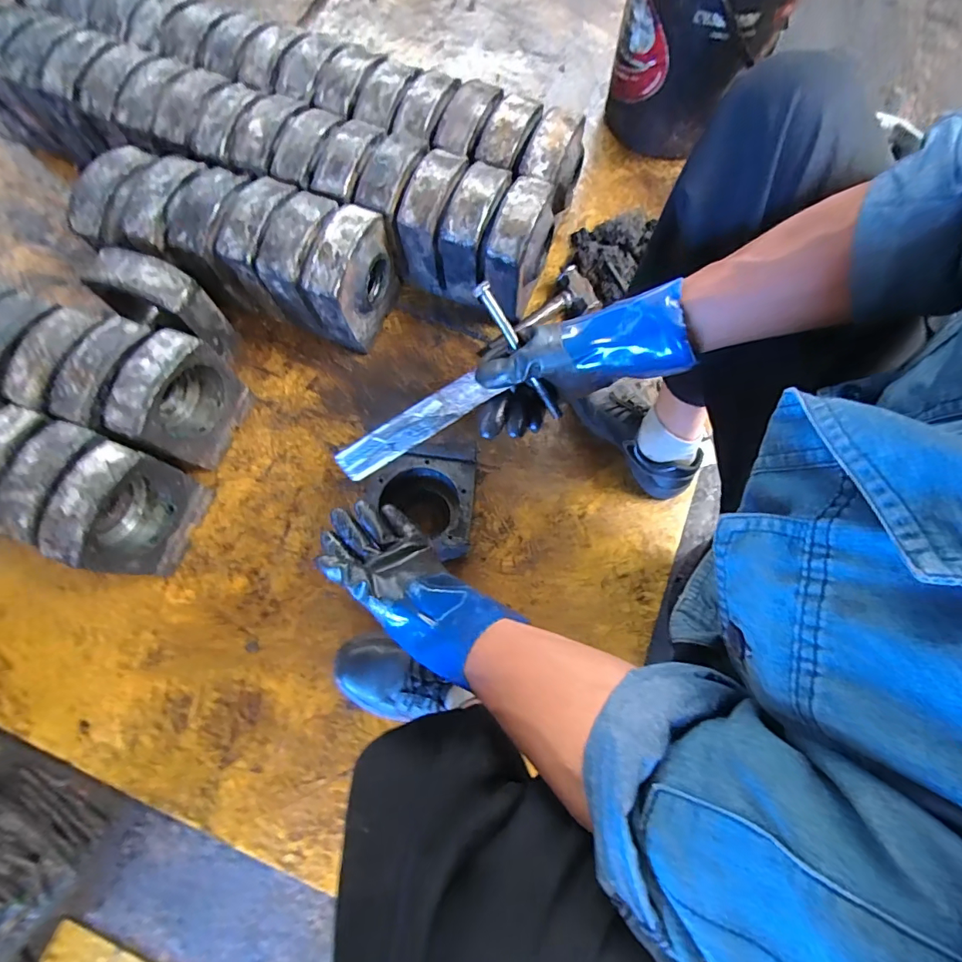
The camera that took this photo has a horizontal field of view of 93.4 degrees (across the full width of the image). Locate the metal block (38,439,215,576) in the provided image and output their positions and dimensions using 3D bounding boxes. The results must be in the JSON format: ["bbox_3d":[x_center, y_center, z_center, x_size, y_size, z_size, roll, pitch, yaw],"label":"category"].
[{"bbox_3d":[-0.499,0.048,0.655,0.077,0.188,0.155,19,73,5],"label":"metal block"}]

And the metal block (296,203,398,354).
[{"bbox_3d":[-0.209,-0.332,0.769,0.087,0.194,0.167,24,75,7],"label":"metal block"}]

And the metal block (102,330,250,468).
[{"bbox_3d":[-0.457,-0.122,0.707,0.076,0.190,0.172,23,73,6],"label":"metal block"}]

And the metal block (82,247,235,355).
[{"bbox_3d":[-0.513,-0.287,0.750,0.153,0.178,0.076,16,75,5],"label":"metal block"}]

